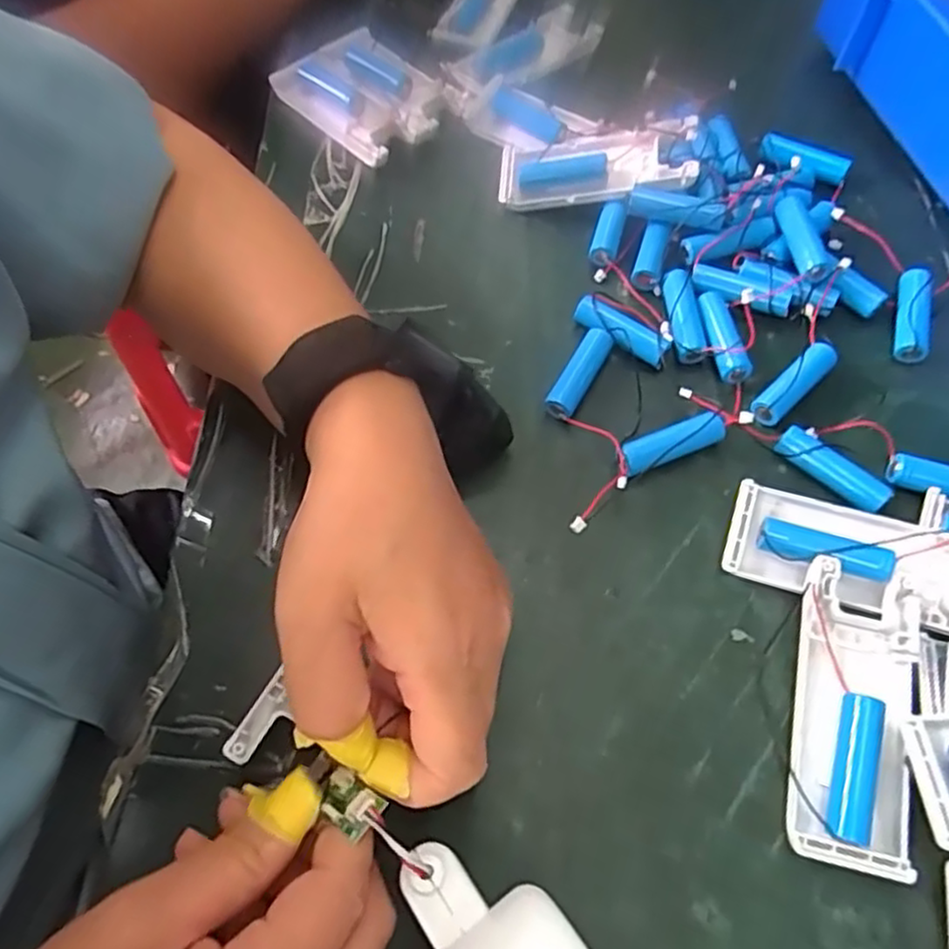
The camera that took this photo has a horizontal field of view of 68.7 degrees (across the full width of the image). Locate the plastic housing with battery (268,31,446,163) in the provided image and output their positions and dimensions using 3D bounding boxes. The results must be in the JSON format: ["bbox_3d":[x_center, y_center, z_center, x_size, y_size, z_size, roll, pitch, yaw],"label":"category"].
[{"bbox_3d":[-0.066,-0.236,0.432,0.076,0.019,0.098,-40,68,-17],"label":"plastic housing with battery"}]

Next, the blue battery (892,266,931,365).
[{"bbox_3d":[0.215,-0.079,0.341,0.016,0.012,0.047,10,77,8],"label":"blue battery"}]

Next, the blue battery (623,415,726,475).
[{"bbox_3d":[0.088,-0.013,0.310,0.049,0.016,0.011,-21,63,-8],"label":"blue battery"}]

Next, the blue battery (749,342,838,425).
[{"bbox_3d":[0.149,-0.042,0.326,0.052,0.011,0.015,-40,68,-17],"label":"blue battery"}]

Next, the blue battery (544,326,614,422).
[{"bbox_3d":[0.050,-0.048,0.332,0.014,0.011,0.049,25,66,15],"label":"blue battery"}]

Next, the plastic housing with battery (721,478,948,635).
[{"bbox_3d":[0.154,0.034,0.278,0.100,0.022,0.039,18,65,12],"label":"plastic housing with battery"}]

